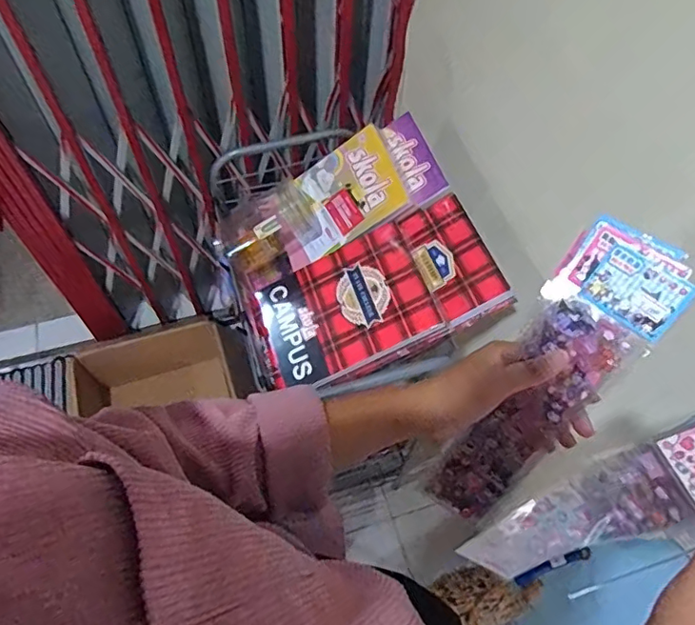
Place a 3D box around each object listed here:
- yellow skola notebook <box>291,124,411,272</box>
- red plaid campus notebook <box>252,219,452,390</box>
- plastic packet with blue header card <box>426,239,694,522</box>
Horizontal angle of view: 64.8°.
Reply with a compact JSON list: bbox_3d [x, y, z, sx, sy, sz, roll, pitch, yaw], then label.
[{"bbox_3d":[-0.018,-0.176,0.852,0.205,0.012,0.165,-30,62,20],"label":"yellow skola notebook"},{"bbox_3d":[-0.011,-0.001,0.765,0.244,0.023,0.185,-28,60,9],"label":"red plaid campus notebook"},{"bbox_3d":[0.149,0.070,0.433,0.065,0.270,0.017,42,33,19],"label":"plastic packet with blue header card"}]

